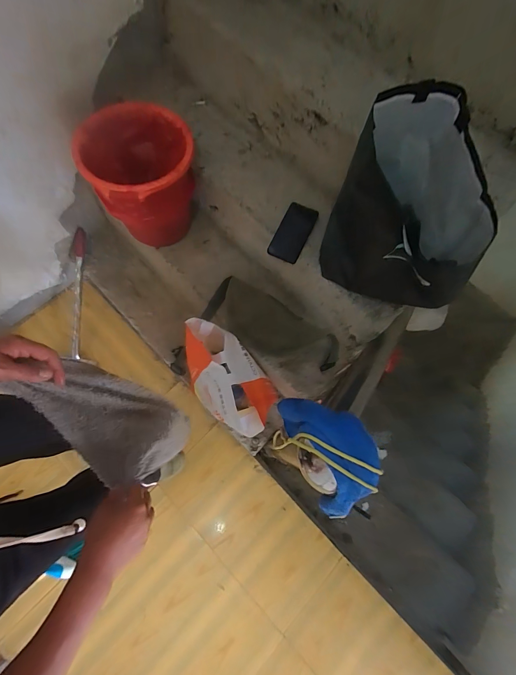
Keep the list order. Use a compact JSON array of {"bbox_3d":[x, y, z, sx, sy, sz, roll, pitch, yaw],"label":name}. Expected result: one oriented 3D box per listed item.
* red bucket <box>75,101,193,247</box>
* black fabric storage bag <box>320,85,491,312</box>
[{"bbox_3d":[-0.307,-0.411,0.881,0.271,0.275,0.276,1,72,-2],"label":"red bucket"},{"bbox_3d":[0.276,-0.222,0.601,0.264,0.327,0.203,24,72,6],"label":"black fabric storage bag"}]

